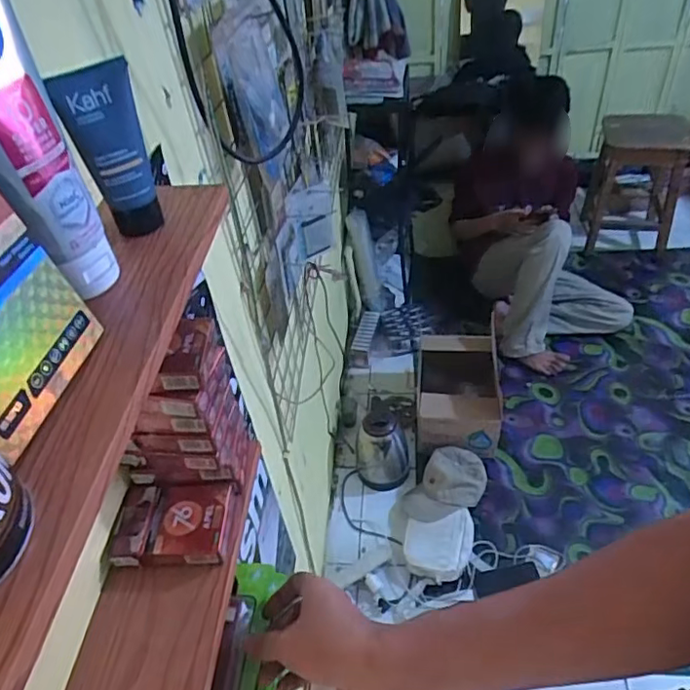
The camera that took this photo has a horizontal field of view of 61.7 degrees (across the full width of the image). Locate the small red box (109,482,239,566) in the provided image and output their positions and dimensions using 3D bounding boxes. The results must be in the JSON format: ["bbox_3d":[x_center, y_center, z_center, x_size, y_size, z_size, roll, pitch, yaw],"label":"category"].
[{"bbox_3d":[-0.138,0.143,0.466,0.089,0.019,0.062,-4,43,3],"label":"small red box"}]

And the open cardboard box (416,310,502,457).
[{"bbox_3d":[0.334,0.123,1.731,0.240,0.193,0.346,1,43,8],"label":"open cardboard box"}]

